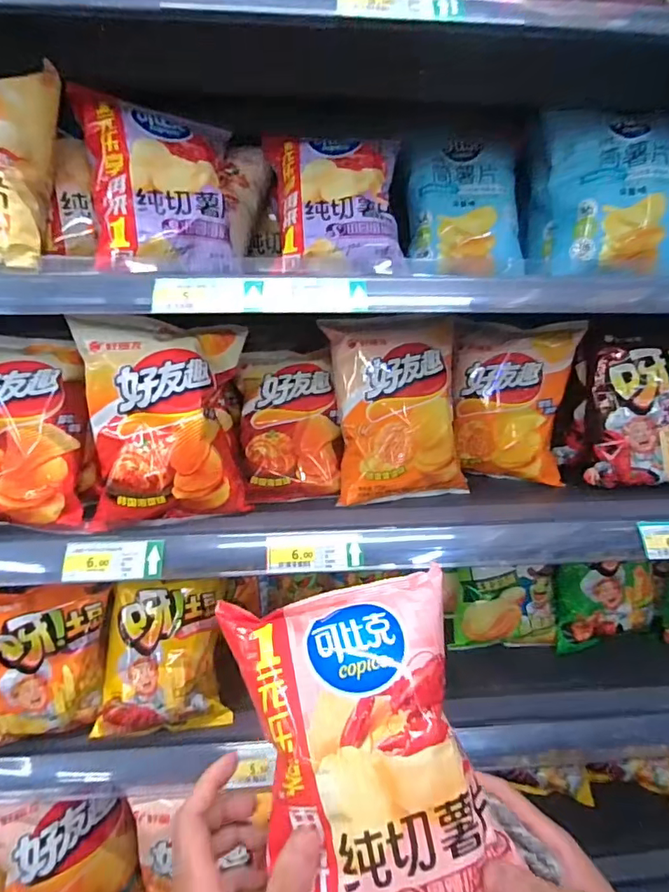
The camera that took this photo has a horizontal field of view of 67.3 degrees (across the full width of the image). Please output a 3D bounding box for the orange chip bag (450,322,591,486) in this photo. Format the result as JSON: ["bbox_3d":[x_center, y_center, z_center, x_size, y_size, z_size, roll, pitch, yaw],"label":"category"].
[{"bbox_3d":[0.230,-0.057,0.659,0.146,0.195,0.048,4,13,20],"label":"orange chip bag"}]

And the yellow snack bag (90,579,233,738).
[{"bbox_3d":[-0.198,0.240,0.577,0.135,0.152,0.065,-2,12,-8],"label":"yellow snack bag"}]

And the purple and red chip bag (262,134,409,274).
[{"bbox_3d":[0.001,-0.274,0.573,0.151,0.191,0.055,-2,-13,0],"label":"purple and red chip bag"}]

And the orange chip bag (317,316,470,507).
[{"bbox_3d":[0.078,-0.043,0.606,0.153,0.210,0.074,-4,13,-17],"label":"orange chip bag"}]

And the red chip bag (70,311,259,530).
[{"bbox_3d":[-0.172,-0.023,0.512,0.147,0.204,0.052,-3,12,-11],"label":"red chip bag"}]

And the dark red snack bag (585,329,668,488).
[{"bbox_3d":[0.403,-0.048,0.633,0.142,0.186,0.060,0,12,2],"label":"dark red snack bag"}]

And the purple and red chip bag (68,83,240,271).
[{"bbox_3d":[-0.183,-0.278,0.533,0.152,0.207,0.060,-6,-4,-19],"label":"purple and red chip bag"}]

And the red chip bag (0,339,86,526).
[{"bbox_3d":[-0.337,-0.018,0.517,0.147,0.176,0.091,-2,12,-8],"label":"red chip bag"}]

